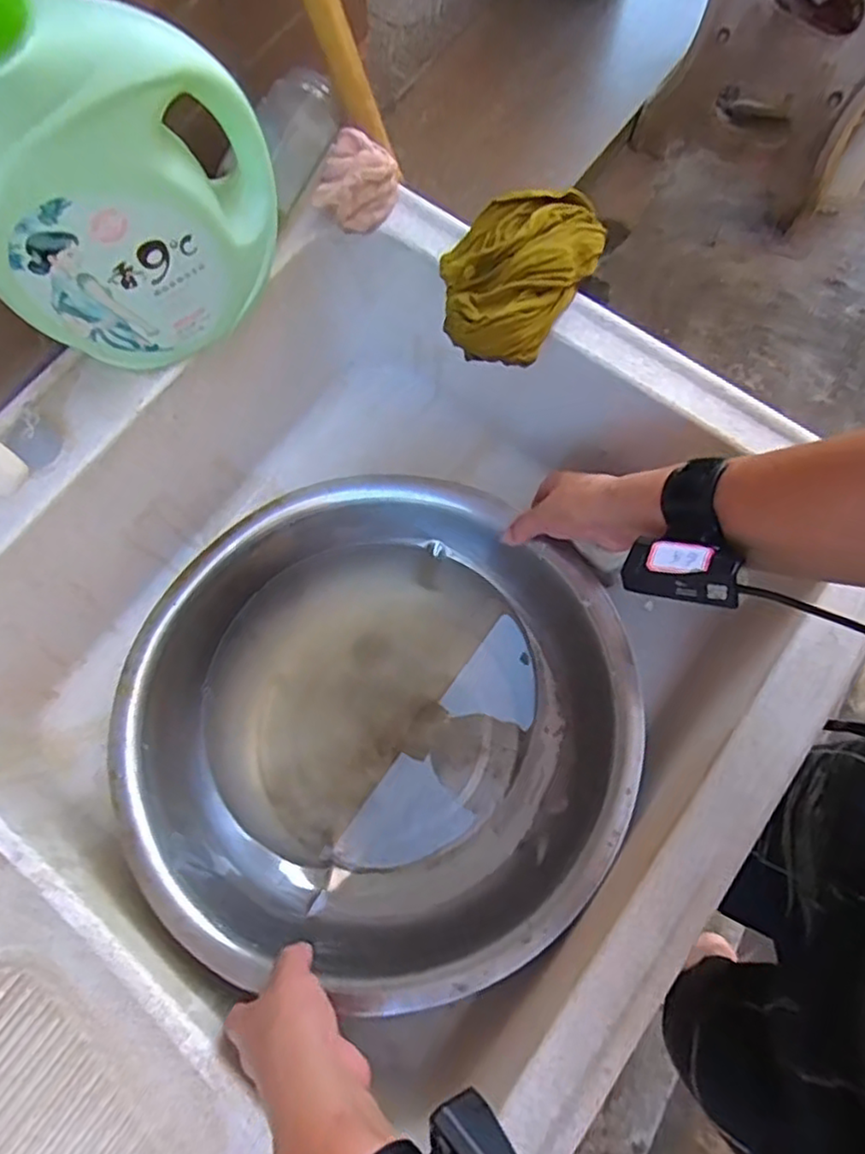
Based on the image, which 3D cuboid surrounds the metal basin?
[{"bbox_3d":[-0.047,0.110,0.575,0.393,0.163,0.384,0,76,-1],"label":"metal basin"}]

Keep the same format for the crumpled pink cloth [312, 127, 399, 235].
[{"bbox_3d":[-0.061,-0.319,0.548,0.059,0.040,0.076,17,76,3],"label":"crumpled pink cloth"}]

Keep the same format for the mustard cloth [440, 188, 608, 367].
[{"bbox_3d":[0.060,-0.238,0.501,0.105,0.053,0.166,31,77,6],"label":"mustard cloth"}]

